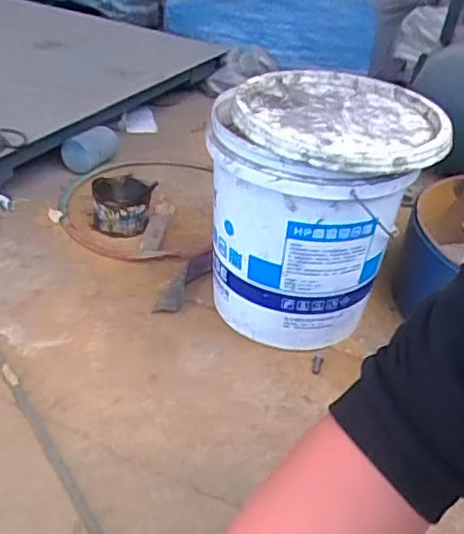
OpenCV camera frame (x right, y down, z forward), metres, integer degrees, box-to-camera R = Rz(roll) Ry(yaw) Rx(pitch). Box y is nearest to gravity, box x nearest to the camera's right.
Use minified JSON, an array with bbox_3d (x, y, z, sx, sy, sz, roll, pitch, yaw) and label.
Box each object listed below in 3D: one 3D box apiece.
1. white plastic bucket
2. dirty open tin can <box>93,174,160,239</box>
[{"bbox_3d":[0.109,-0.084,0.879,0.279,0.316,0.276,4,36,-3],"label":"white plastic bucket"},{"bbox_3d":[-0.198,-0.121,1.102,0.105,0.070,0.115,4,36,-3],"label":"dirty open tin can"}]

